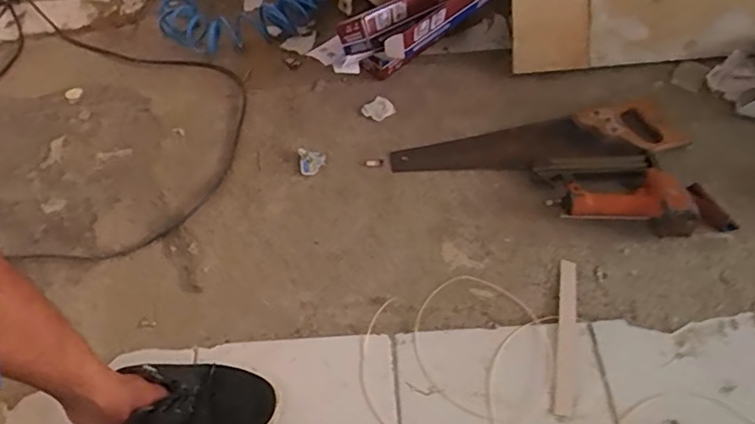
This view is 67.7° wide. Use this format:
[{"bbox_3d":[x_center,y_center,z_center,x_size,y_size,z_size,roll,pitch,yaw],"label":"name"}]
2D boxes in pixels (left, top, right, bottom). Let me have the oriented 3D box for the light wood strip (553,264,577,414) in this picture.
[{"bbox_3d":[0.297,0.191,0.885,0.029,0.013,0.256,11,58,7],"label":"light wood strip"}]

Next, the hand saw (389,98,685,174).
[{"bbox_3d":[0.310,-0.137,1.092,0.560,0.029,0.132,-10,57,-6],"label":"hand saw"}]

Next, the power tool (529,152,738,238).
[{"bbox_3d":[0.451,-0.035,1.001,0.322,0.056,0.183,-3,57,-2],"label":"power tool"}]

